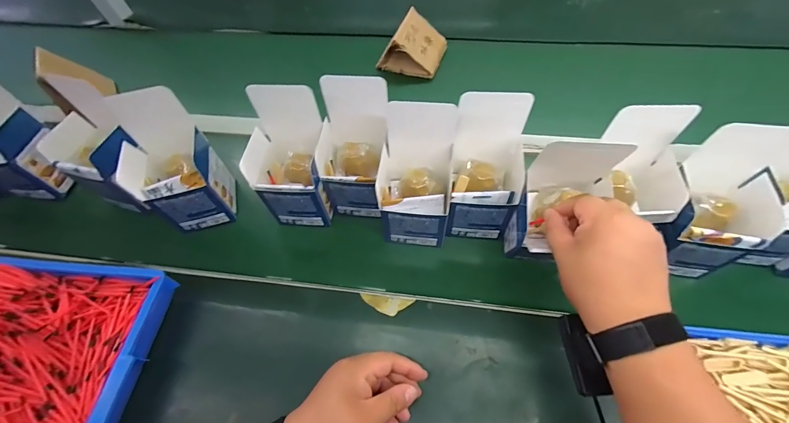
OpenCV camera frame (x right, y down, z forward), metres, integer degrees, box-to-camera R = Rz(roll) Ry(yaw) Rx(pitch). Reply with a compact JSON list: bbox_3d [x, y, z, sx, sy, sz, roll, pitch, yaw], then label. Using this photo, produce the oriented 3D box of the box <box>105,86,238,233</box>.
[{"bbox_3d":[-0.298,-0.060,0.454,0.105,0.172,0.103,-19,60,-8],"label":"box"}]

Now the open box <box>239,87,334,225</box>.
[{"bbox_3d":[-0.139,-0.067,0.460,0.096,0.157,0.114,-4,59,0],"label":"open box"}]

